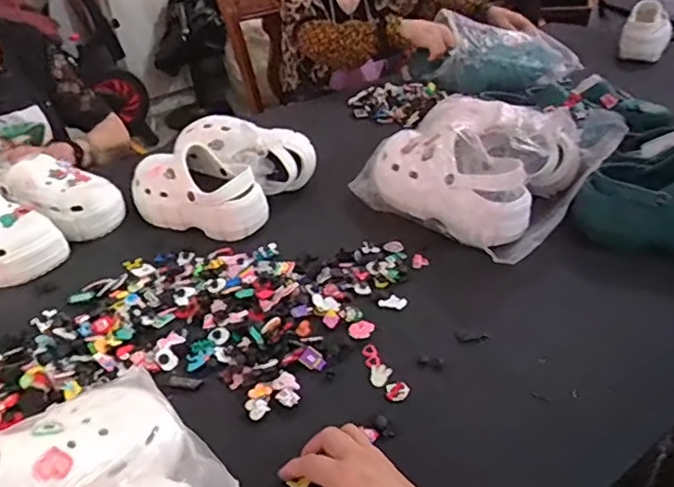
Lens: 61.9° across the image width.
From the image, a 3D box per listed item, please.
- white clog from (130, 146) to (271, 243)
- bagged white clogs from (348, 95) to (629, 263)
[{"bbox_3d":[-0.225,-0.083,0.881,0.229,0.101,0.093,16,39,27],"label":"white clog"},{"bbox_3d":[0.220,-0.131,0.871,0.310,0.149,0.288,27,45,38],"label":"bagged white clogs"}]

